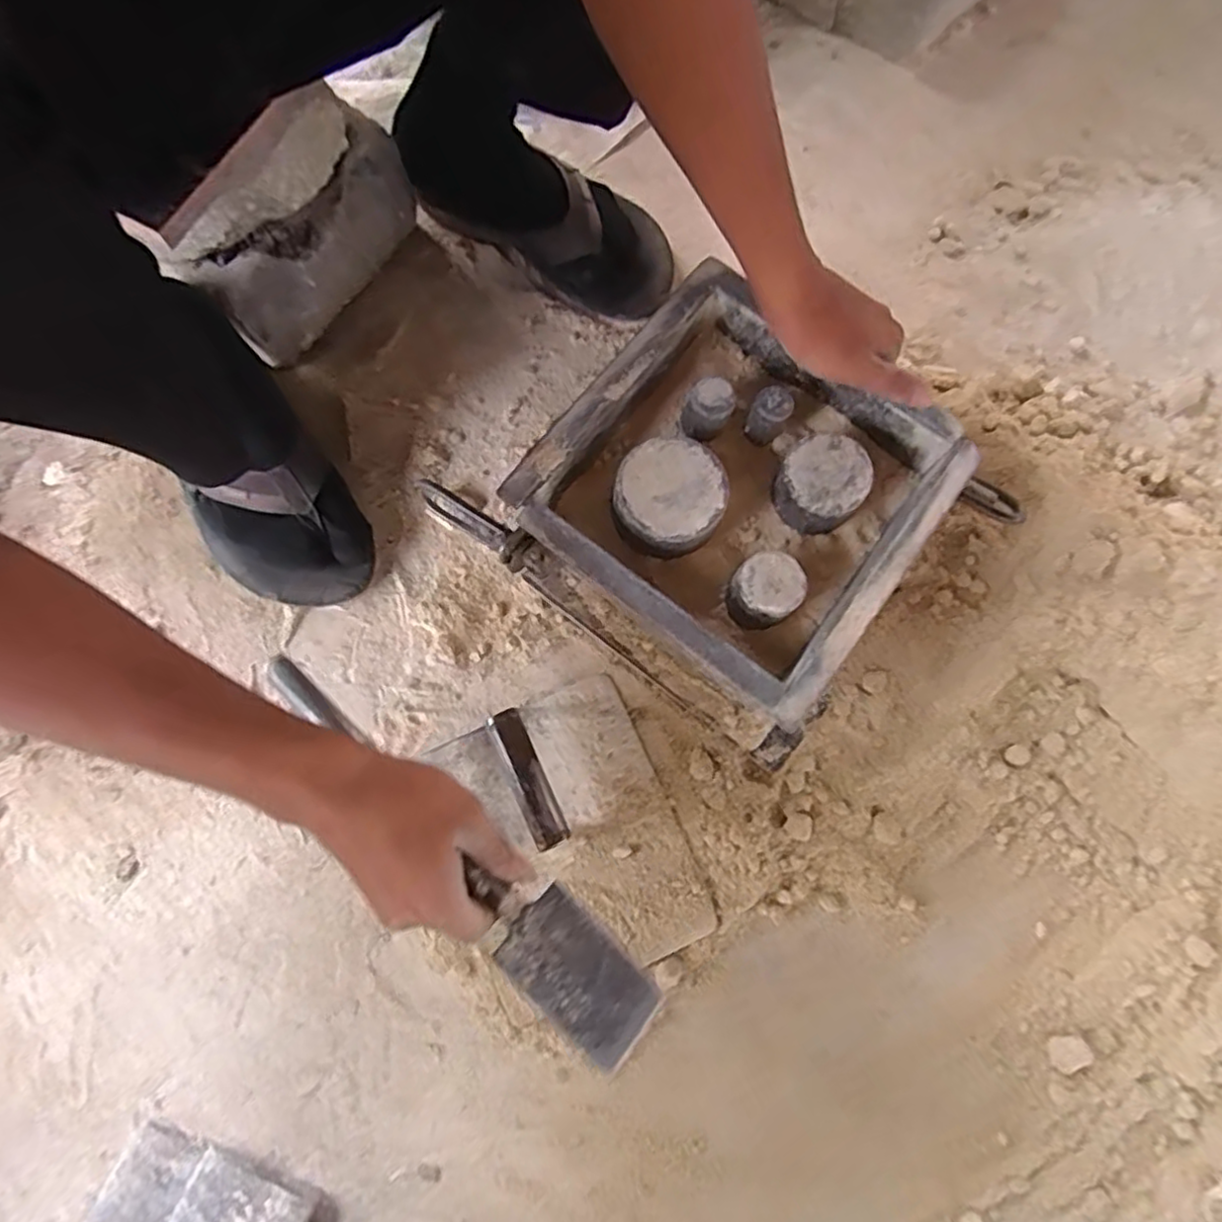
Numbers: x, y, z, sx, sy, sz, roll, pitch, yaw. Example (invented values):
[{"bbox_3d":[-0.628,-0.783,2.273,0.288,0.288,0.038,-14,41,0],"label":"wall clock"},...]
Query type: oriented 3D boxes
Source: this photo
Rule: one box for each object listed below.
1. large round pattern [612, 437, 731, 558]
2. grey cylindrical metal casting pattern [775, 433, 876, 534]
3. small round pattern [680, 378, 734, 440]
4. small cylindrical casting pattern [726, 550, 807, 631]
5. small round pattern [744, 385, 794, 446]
[{"bbox_3d":[0.040,-0.076,0.466,0.073,0.037,0.072,0,81,-3],"label":"large round pattern"},{"bbox_3d":[0.145,-0.087,0.471,0.055,0.045,0.056,0,81,-3],"label":"grey cylindrical metal casting pattern"},{"bbox_3d":[0.067,-0.141,0.480,0.032,0.033,0.034,0,81,-3],"label":"small round pattern"},{"bbox_3d":[0.102,-0.013,0.454,0.044,0.040,0.043,0,81,-3],"label":"small cylindrical casting pattern"},{"bbox_3d":[0.111,-0.137,0.484,0.026,0.049,0.022,28,80,2],"label":"small round pattern"}]

